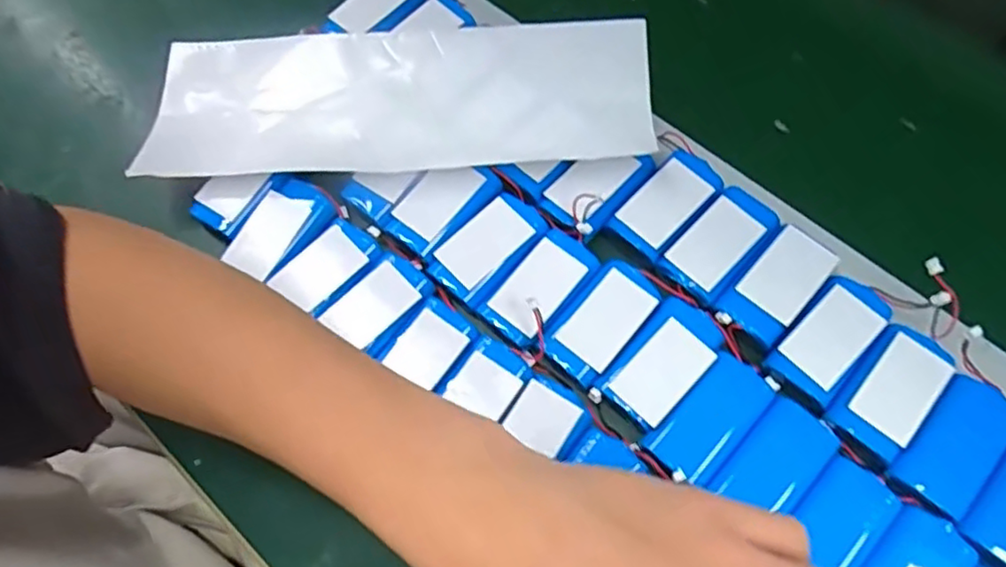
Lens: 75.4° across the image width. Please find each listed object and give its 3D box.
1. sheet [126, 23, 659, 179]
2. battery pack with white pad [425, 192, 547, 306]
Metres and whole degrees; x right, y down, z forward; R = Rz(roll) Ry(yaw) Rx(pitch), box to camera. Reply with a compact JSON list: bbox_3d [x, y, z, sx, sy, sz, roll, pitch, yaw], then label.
[{"bbox_3d":[-0.065,-0.111,0.397,0.301,0.020,0.105,-2,68,4],"label":"sheet"},{"bbox_3d":[-0.008,-0.021,0.364,0.063,0.012,0.036,-42,73,-13],"label":"battery pack with white pad"}]

